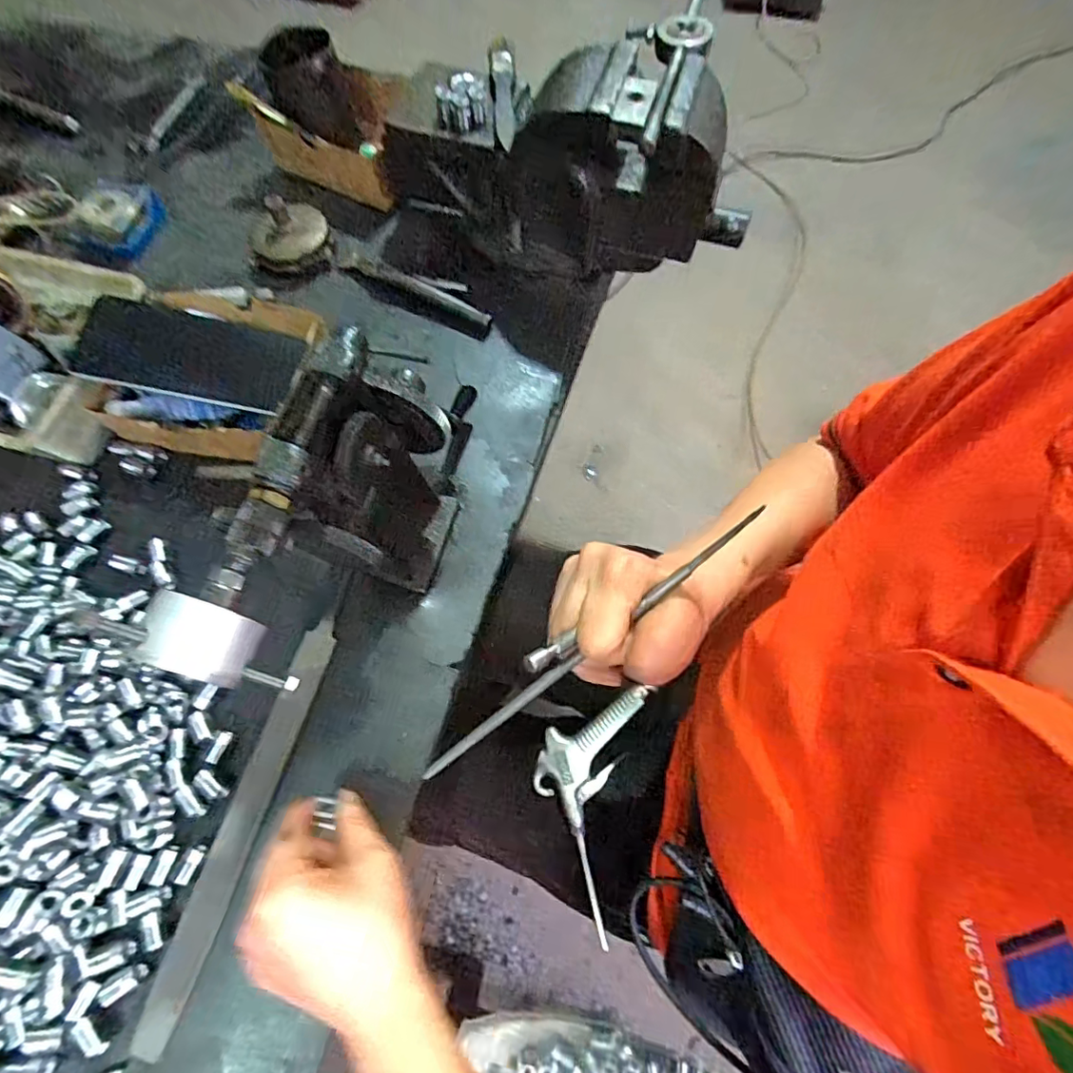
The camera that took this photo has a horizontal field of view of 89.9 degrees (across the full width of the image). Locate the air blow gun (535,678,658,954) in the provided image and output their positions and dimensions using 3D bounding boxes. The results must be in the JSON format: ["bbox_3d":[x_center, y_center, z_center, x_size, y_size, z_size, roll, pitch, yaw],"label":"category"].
[{"bbox_3d":[0.042,0.227,0.462,0.085,0.022,0.197,5,81,2],"label":"air blow gun"}]

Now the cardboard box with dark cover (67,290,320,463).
[{"bbox_3d":[-0.282,-0.141,0.454,0.177,0.063,0.138,12,67,7],"label":"cardboard box with dark cover"}]

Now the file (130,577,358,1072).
[{"bbox_3d":[-0.184,0.165,0.354,0.026,0.012,0.288,13,67,7],"label":"file"}]

